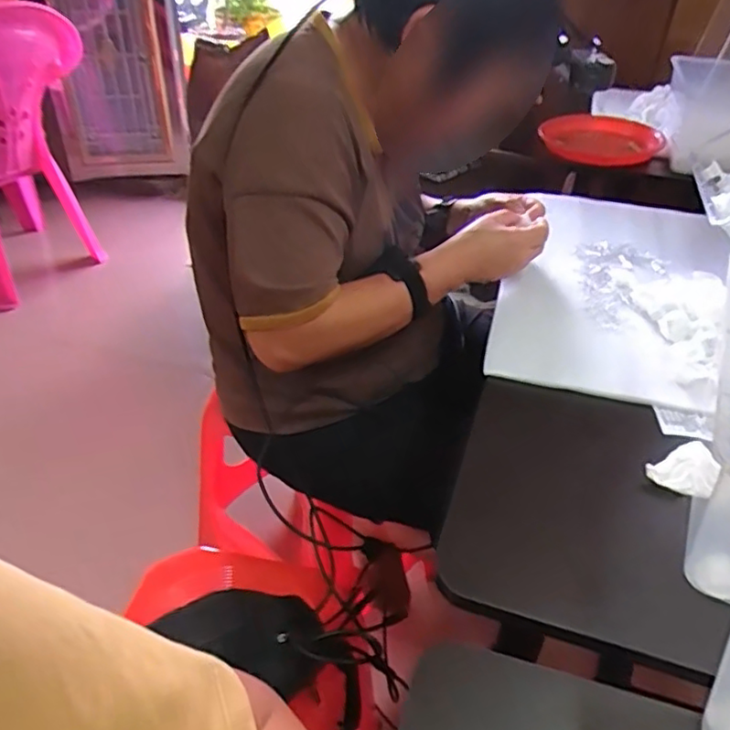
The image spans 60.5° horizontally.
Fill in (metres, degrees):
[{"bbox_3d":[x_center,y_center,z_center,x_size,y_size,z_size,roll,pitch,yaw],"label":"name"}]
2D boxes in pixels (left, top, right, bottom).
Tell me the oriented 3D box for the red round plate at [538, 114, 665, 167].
[{"bbox_3d":[0.492,-0.477,1.328,0.238,0.052,0.217,8,38,8],"label":"red round plate"}]

